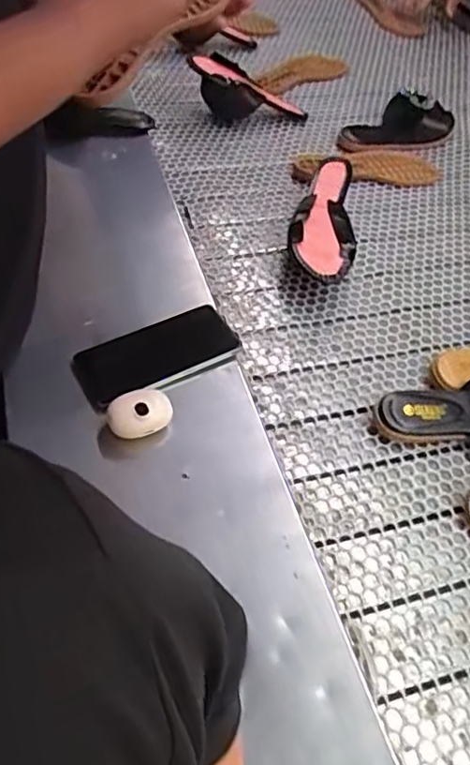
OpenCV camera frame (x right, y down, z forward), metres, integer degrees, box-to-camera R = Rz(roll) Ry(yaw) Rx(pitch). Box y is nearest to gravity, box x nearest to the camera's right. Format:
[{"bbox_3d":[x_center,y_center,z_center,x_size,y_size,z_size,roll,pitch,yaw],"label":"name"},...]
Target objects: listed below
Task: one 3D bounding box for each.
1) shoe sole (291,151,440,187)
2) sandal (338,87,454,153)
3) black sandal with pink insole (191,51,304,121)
[{"bbox_3d":[0.201,-0.335,0.911,0.230,0.013,0.082,-2,53,-7],"label":"shoe sole"},{"bbox_3d":[0.276,-0.429,0.960,0.233,0.060,0.086,-12,55,-14],"label":"sandal"},{"bbox_3d":[0.015,-0.463,0.963,0.204,0.066,0.083,7,49,-28],"label":"black sandal with pink insole"}]

